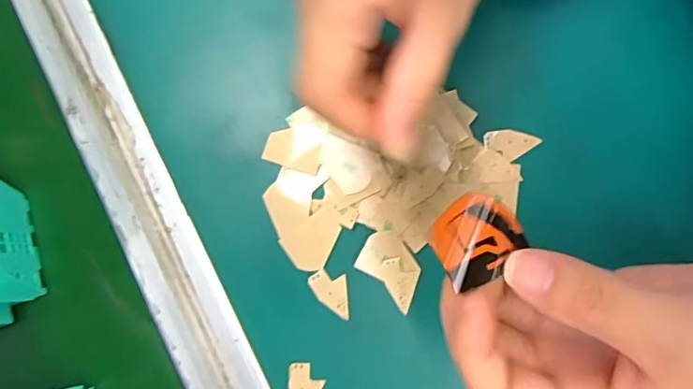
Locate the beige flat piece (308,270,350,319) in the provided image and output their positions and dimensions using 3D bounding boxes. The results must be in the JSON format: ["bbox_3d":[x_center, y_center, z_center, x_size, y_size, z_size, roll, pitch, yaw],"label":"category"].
[{"bbox_3d":[-0.009,0.049,0.259,0.018,0.004,0.023,-5,78,0],"label":"beige flat piece"}]

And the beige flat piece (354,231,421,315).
[{"bbox_3d":[0.023,0.035,0.258,0.036,0.004,0.024,43,93,0],"label":"beige flat piece"}]

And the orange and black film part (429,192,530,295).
[{"bbox_3d":[0.040,0.013,0.165,0.027,0.004,0.024,-33,80,-6],"label":"orange and black film part"}]

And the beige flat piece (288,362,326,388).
[{"bbox_3d":[-0.022,0.093,0.255,0.018,0.004,0.024,29,80,6],"label":"beige flat piece"}]

